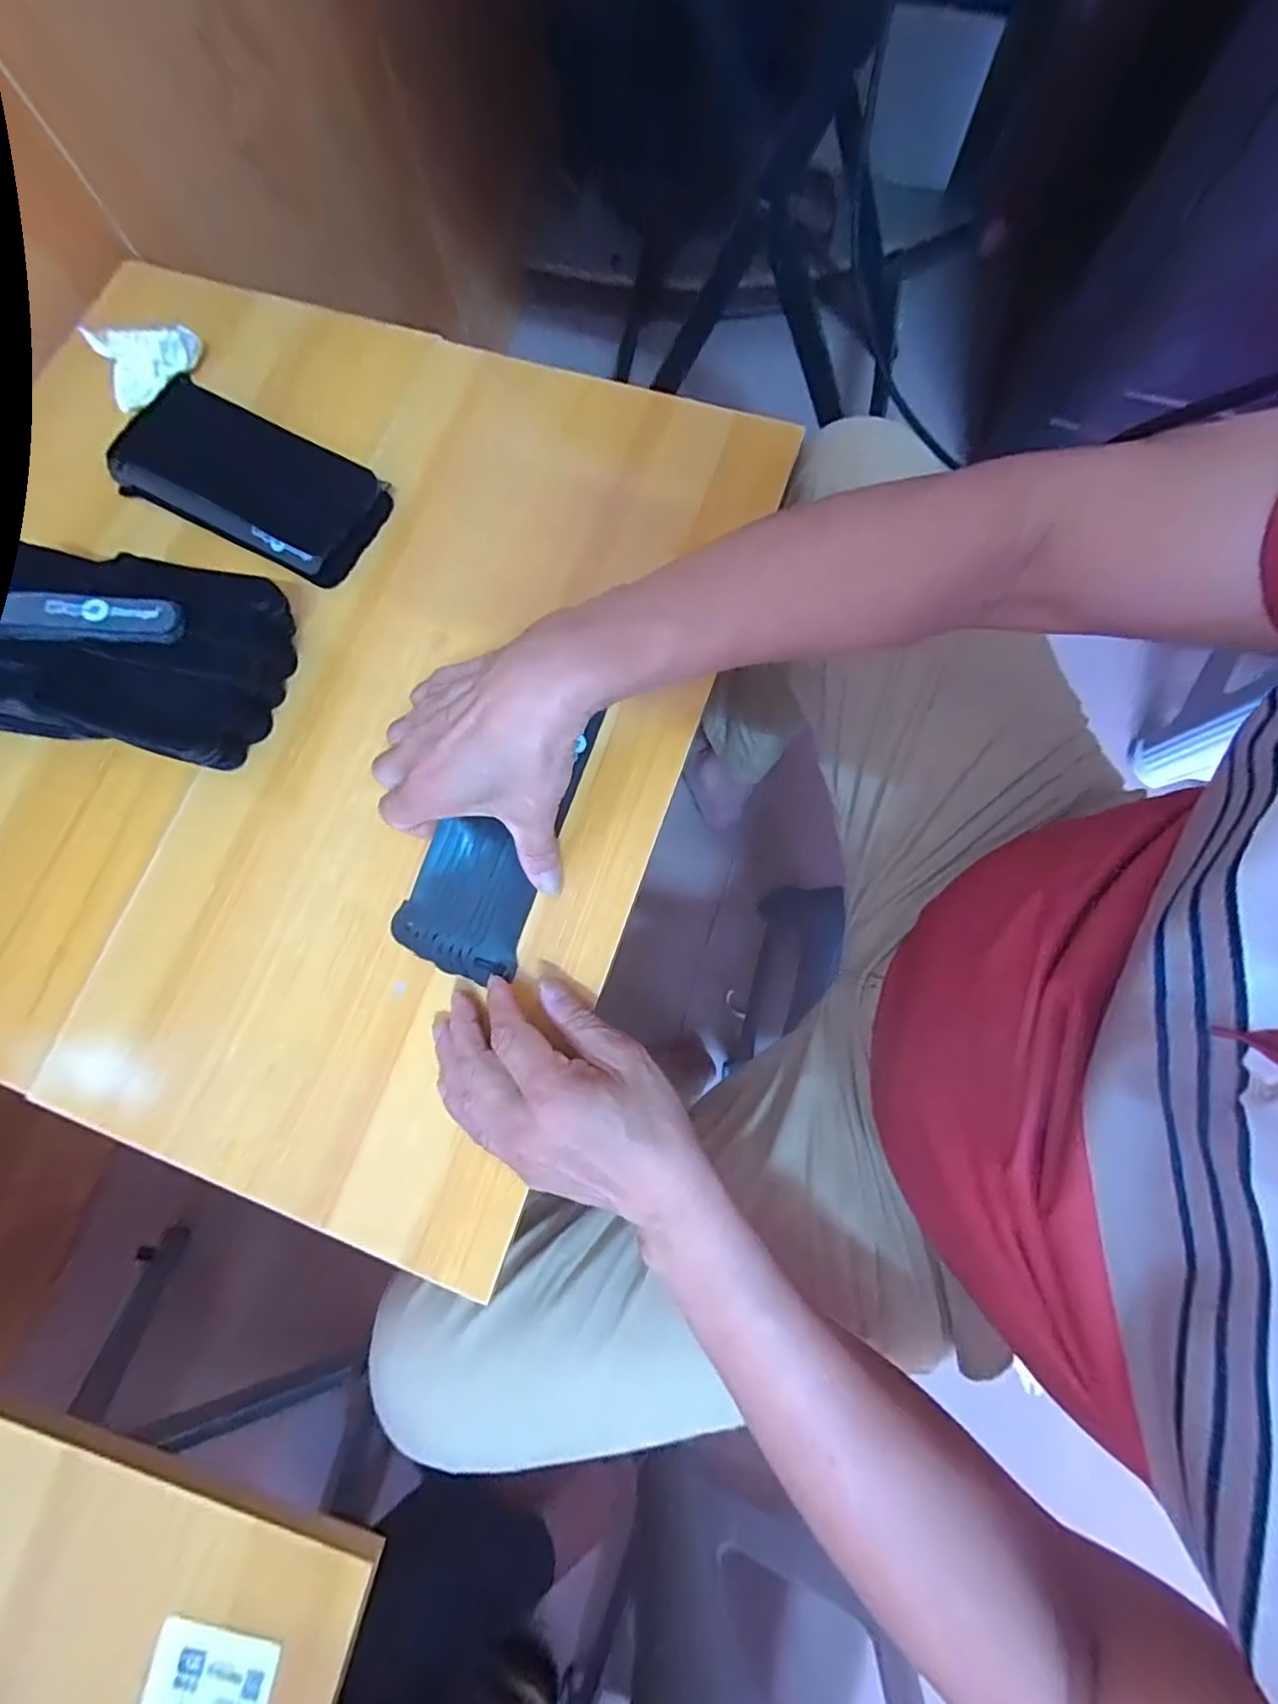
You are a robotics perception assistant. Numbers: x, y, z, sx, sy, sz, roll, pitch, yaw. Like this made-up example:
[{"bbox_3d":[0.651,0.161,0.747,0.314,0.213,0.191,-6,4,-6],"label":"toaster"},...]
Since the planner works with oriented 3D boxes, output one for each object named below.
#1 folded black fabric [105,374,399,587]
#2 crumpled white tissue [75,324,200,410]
[{"bbox_3d":[-0.275,-0.263,0.415,0.197,0.022,0.086,27,79,8],"label":"folded black fabric"},{"bbox_3d":[-0.367,-0.367,0.438,0.071,0.027,0.043,-12,77,-1],"label":"crumpled white tissue"}]

